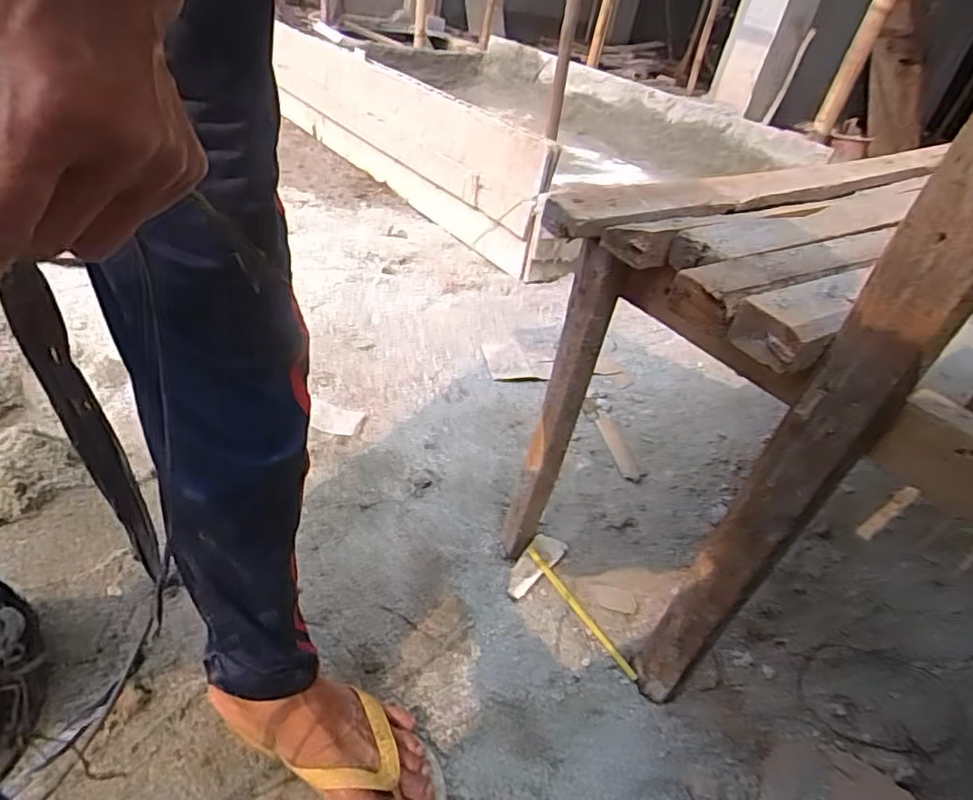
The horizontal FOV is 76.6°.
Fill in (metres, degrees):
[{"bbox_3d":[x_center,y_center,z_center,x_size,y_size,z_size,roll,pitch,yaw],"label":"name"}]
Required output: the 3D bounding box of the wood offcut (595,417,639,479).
[{"bbox_3d":[0.214,0.075,1.007,0.035,0.013,0.157,-1,39,-8],"label":"wood offcut"}]

